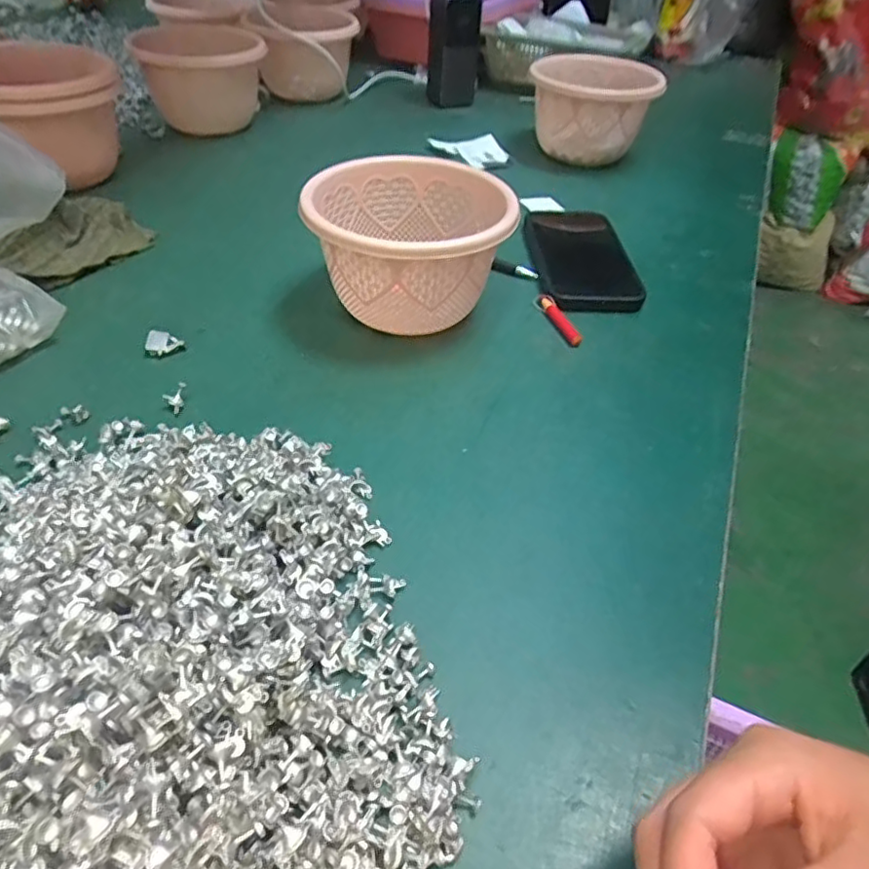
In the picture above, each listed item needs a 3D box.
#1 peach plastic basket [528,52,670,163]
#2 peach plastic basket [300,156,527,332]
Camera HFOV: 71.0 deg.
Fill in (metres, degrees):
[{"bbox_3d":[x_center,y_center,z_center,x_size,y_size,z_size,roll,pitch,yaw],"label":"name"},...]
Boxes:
[{"bbox_3d":[0.179,-0.374,0.701,0.130,0.093,0.166,13,45,7],"label":"peach plastic basket"},{"bbox_3d":[-0.019,-0.131,0.448,0.138,0.091,0.135,15,45,9],"label":"peach plastic basket"}]

